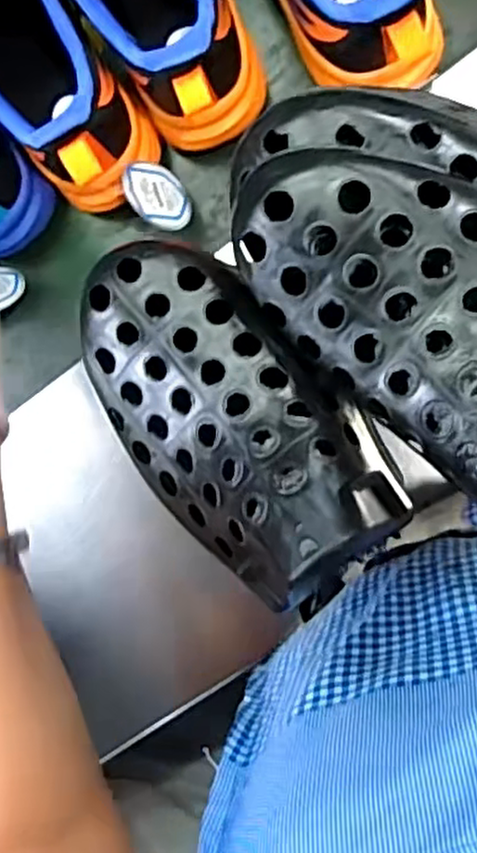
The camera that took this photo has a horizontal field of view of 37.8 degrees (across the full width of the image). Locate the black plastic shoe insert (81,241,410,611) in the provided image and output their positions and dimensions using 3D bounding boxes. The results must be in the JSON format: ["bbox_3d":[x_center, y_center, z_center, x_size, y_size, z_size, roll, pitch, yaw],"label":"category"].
[{"bbox_3d":[-0.015,-0.008,0.236,0.071,0.048,0.121,-39,88,9],"label":"black plastic shoe insert"}]

